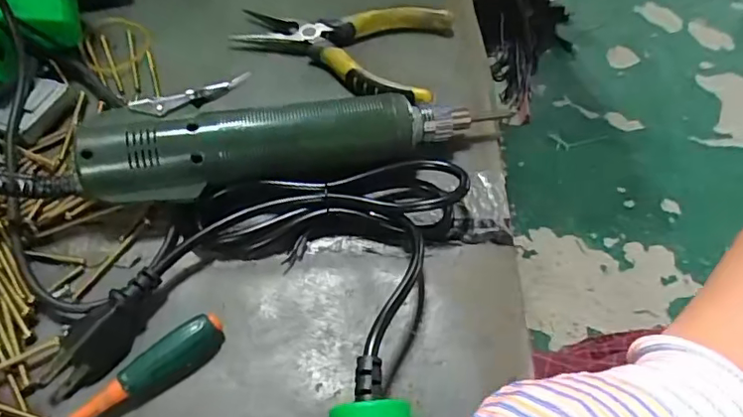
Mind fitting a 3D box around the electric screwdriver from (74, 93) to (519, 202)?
[{"bbox_3d":[-0.040,-0.038,0.325,0.233,0.046,0.043,-10,57,-10],"label":"electric screwdriver"}]

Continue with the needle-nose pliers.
[{"bbox_3d":[-0.021,-0.117,0.390,0.140,0.022,0.088,14,56,6],"label":"needle-nose pliers"}]

